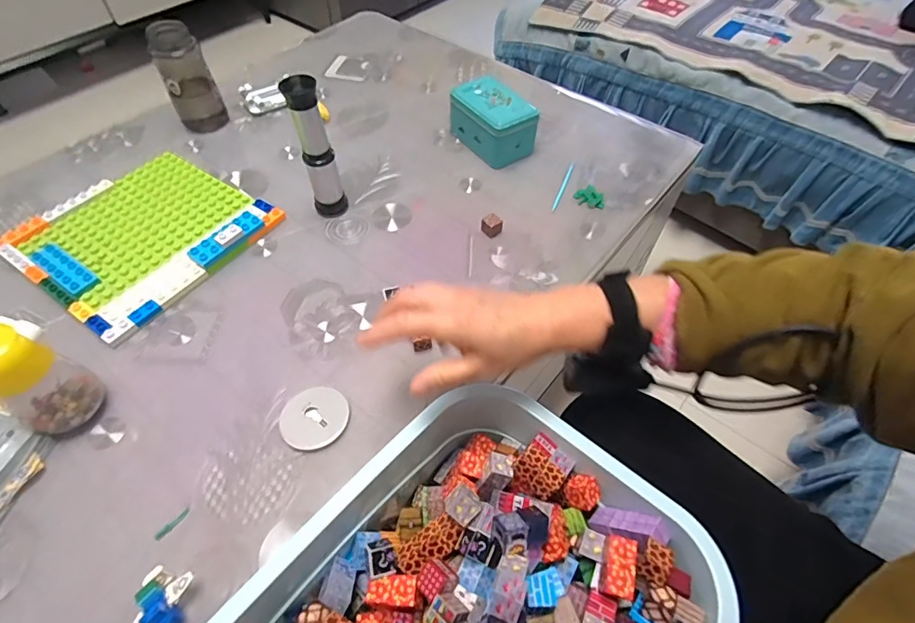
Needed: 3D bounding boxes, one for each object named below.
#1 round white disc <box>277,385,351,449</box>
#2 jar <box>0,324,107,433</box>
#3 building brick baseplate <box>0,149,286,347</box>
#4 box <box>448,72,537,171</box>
[{"bbox_3d":[-0.142,0.105,0.476,0.063,0.007,0.065,1,53,-2],"label":"round white disc"},{"bbox_3d":[-0.388,0.059,0.434,0.065,0.129,0.064,1,53,-2],"label":"jar"},{"bbox_3d":[-0.406,-0.110,0.615,0.252,0.028,0.252,30,57,18],"label":"building brick baseplate"},{"bbox_3d":[0.053,-0.287,0.723,0.078,0.079,0.131,-32,61,-24],"label":"box"}]

